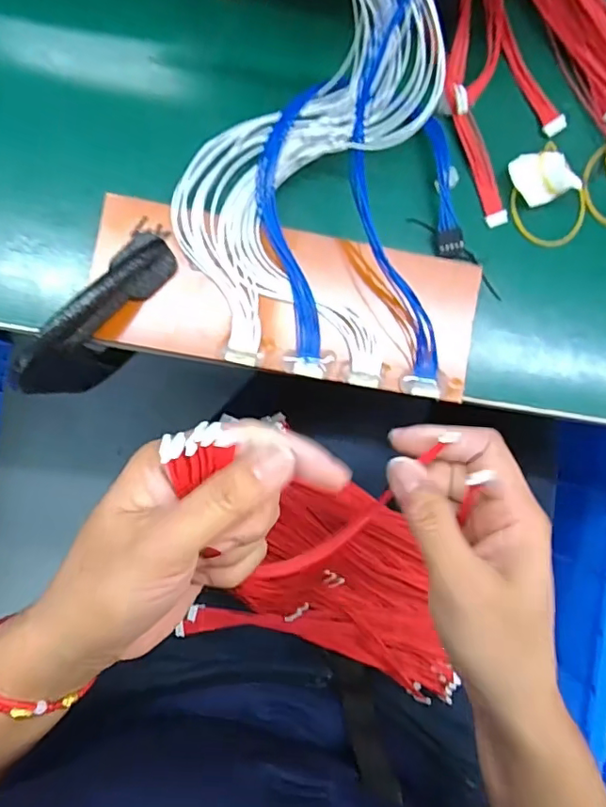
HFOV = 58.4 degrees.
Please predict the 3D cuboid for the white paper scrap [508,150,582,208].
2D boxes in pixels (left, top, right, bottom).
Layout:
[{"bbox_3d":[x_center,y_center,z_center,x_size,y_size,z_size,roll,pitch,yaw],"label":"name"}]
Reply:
[{"bbox_3d":[0.128,-0.121,0.288,0.029,0.015,0.028,0,88,-4],"label":"white paper scrap"}]

